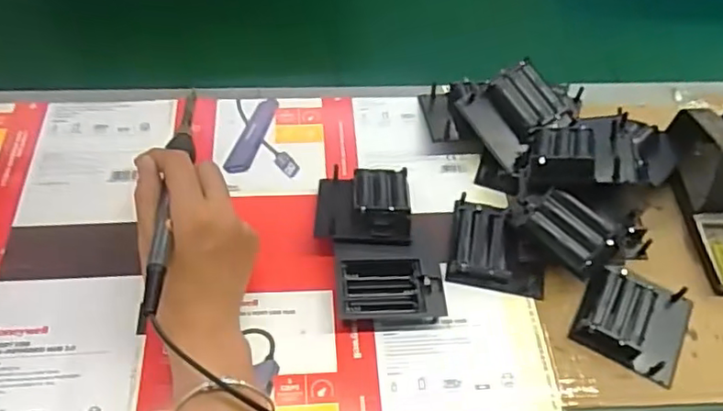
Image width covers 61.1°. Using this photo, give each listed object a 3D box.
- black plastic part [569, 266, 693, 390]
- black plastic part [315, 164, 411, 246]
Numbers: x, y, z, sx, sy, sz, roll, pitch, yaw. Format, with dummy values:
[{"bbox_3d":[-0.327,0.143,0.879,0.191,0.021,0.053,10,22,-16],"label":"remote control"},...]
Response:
[{"bbox_3d":[0.210,0.084,0.469,0.079,0.022,0.078,26,56,15],"label":"black plastic part"},{"bbox_3d":[0.001,-0.003,0.504,0.075,0.034,0.079,3,54,-1],"label":"black plastic part"}]

